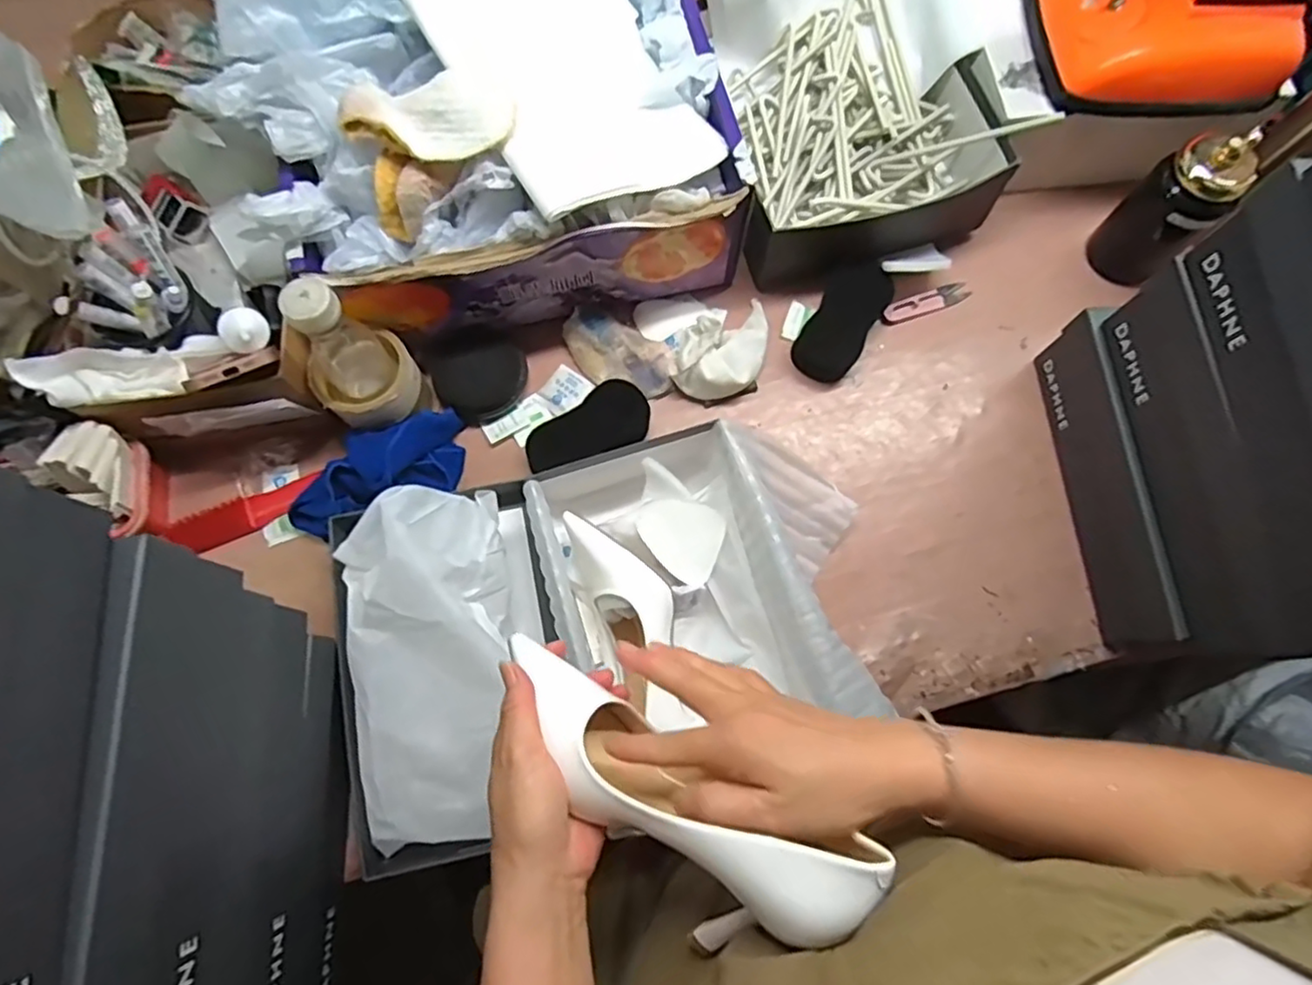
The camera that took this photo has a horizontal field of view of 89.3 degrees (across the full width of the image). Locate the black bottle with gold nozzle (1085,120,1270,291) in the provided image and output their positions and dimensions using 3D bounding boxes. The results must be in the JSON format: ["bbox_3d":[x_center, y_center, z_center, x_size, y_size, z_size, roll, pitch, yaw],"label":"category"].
[{"bbox_3d":[0.507,-0.278,0.658,0.060,0.155,0.075,-44,79,-11],"label":"black bottle with gold nozzle"}]

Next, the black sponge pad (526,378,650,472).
[{"bbox_3d":[-0.068,-0.062,0.655,0.125,0.026,0.057,-28,76,-8],"label":"black sponge pad"}]

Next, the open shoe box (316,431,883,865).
[{"bbox_3d":[-0.061,0.117,0.559,0.411,0.122,0.274,-13,75,-4],"label":"open shoe box"}]

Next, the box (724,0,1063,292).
[{"bbox_3d":[0.189,-0.377,0.705,0.274,0.098,0.280,-20,75,-6],"label":"box"}]

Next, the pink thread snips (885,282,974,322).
[{"bbox_3d":[0.292,-0.206,0.716,0.103,0.005,0.023,-18,89,-12],"label":"pink thread snips"}]

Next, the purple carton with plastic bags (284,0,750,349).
[{"bbox_3d":[-0.136,-0.326,0.632,0.395,0.189,0.281,-17,75,-5],"label":"purple carton with plastic bags"}]

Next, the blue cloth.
[{"bbox_3d":[-0.269,-0.020,0.637,0.177,0.051,0.093,-20,75,-6],"label":"blue cloth"}]

